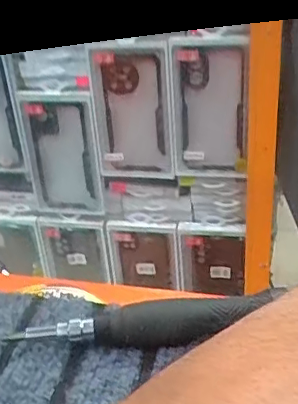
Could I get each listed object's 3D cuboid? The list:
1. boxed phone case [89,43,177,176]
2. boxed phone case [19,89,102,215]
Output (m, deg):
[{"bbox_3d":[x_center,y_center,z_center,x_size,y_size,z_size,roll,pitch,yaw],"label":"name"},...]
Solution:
[{"bbox_3d":[-0.022,-0.119,0.757,0.110,0.186,0.018,5,31,16],"label":"boxed phone case"},{"bbox_3d":[-0.128,-0.066,0.816,0.114,0.190,0.014,2,30,11],"label":"boxed phone case"}]

